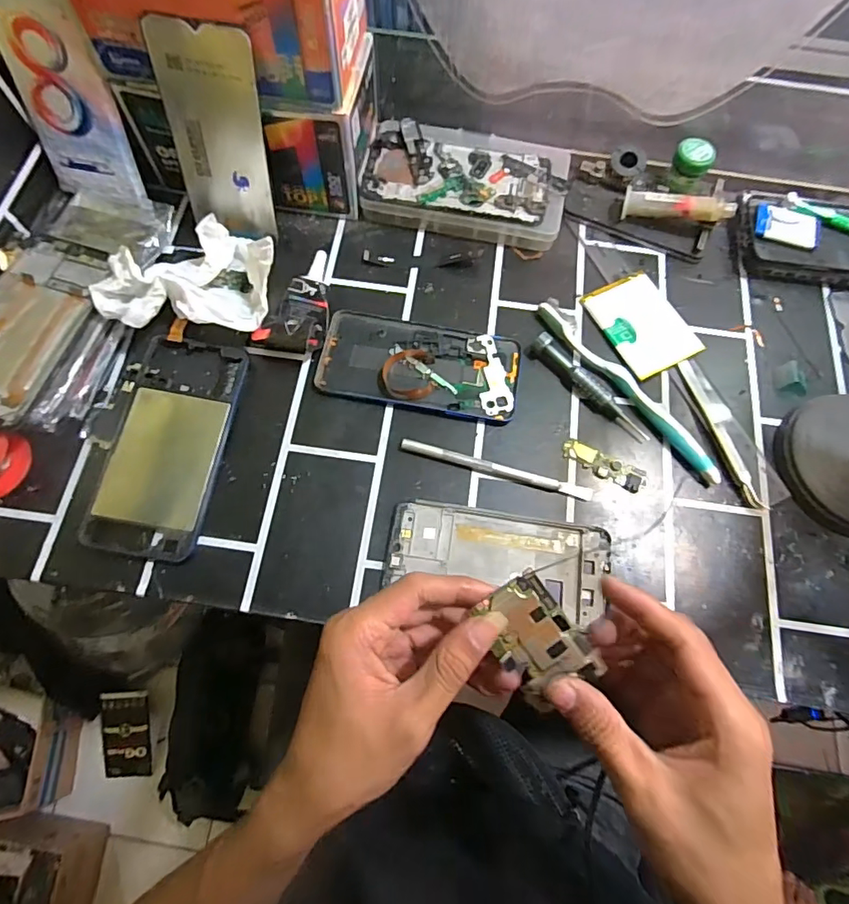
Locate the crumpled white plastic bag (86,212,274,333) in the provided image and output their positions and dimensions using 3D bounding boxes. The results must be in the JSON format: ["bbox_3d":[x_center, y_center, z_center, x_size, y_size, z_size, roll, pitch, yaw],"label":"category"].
[{"bbox_3d":[-0.169,-0.120,0.380,0.128,0.042,0.088,-33,75,-11],"label":"crumpled white plastic bag"}]

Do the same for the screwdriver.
[{"bbox_3d":[0.128,-0.049,0.395,0.015,0.012,0.111,-38,76,-13],"label":"screwdriver"}]

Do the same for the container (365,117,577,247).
[{"bbox_3d":[0.037,-0.238,0.451,0.171,0.034,0.099,9,71,2],"label":"container"}]

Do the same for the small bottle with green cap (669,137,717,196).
[{"bbox_3d":[0.231,-0.247,0.446,0.035,0.039,0.032,0,71,-1],"label":"small bottle with green cap"}]

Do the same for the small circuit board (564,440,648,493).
[{"bbox_3d":[0.134,0.010,0.380,0.063,0.004,0.019,27,73,8],"label":"small circuit board"}]

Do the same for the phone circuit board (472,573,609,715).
[{"bbox_3d":[0.055,0.093,0.255,0.040,0.004,0.062,-36,90,4],"label":"phone circuit board"}]

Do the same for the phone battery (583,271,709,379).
[{"bbox_3d":[0.177,-0.106,0.419,0.062,0.008,0.088,-26,74,-10],"label":"phone battery"}]

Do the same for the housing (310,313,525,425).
[{"bbox_3d":[-0.003,-0.069,0.403,0.153,0.005,0.074,11,71,3],"label":"housing"}]

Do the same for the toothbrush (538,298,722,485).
[{"bbox_3d":[0.157,-0.052,0.395,0.022,0.011,0.185,-37,76,-13],"label":"toothbrush"}]

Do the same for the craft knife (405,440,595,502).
[{"bbox_3d":[0.052,0.013,0.372,0.140,0.008,0.009,14,71,4],"label":"craft knife"}]

